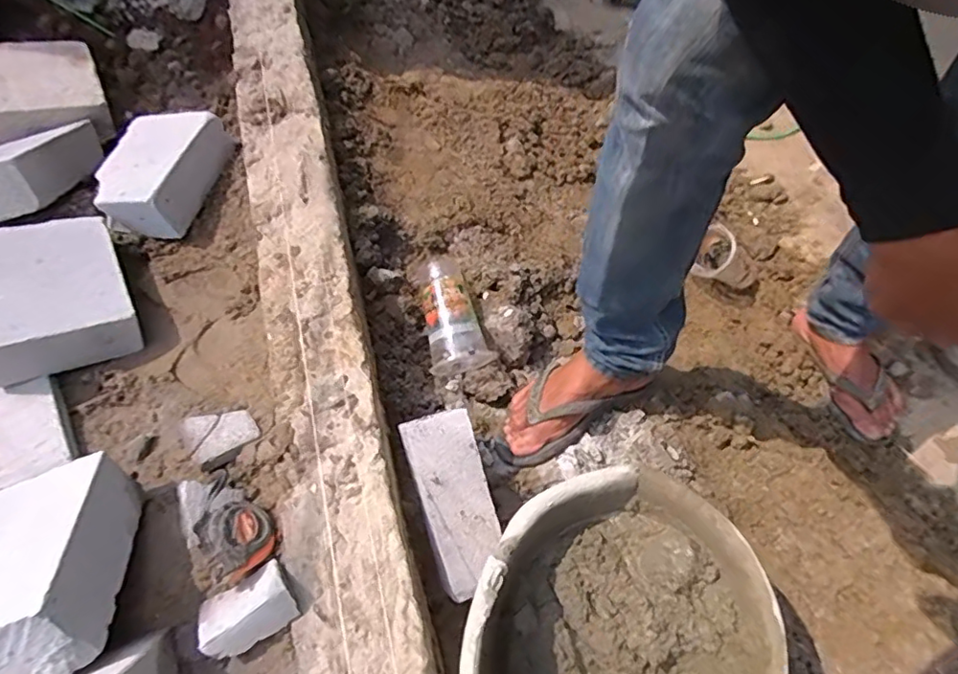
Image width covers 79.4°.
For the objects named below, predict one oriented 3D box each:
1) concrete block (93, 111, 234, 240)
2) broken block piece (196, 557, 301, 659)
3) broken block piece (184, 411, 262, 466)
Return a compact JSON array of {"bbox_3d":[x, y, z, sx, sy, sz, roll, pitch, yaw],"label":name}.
[{"bbox_3d":[-0.458,-0.244,0.830,0.124,0.069,0.196,13,63,10],"label":"concrete block"},{"bbox_3d":[-0.218,0.253,0.536,0.088,0.037,0.059,-28,64,-12],"label":"broken block piece"},{"bbox_3d":[-0.289,0.103,0.648,0.066,0.021,0.062,-32,64,-14],"label":"broken block piece"}]

